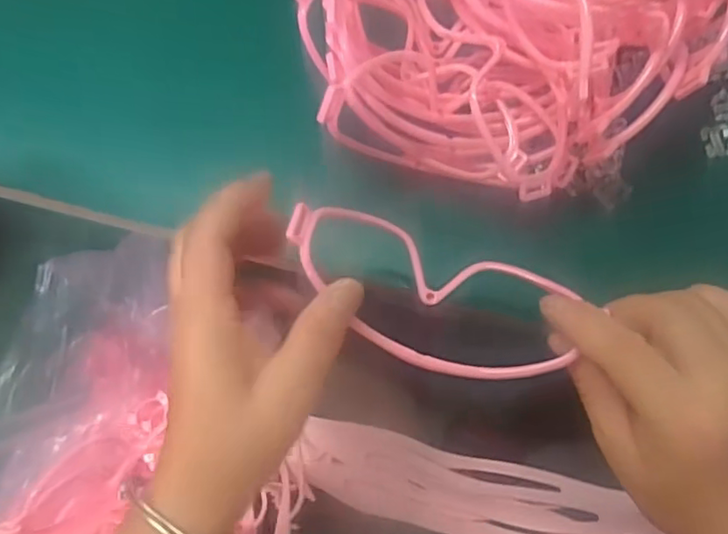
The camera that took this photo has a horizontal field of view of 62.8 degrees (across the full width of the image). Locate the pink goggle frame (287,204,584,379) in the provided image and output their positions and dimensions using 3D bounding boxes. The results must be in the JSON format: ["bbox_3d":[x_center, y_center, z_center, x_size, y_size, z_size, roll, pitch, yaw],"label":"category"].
[{"bbox_3d":[0.030,0.012,0.269,0.130,0.046,0.060,18,73,6],"label":"pink goggle frame"}]

